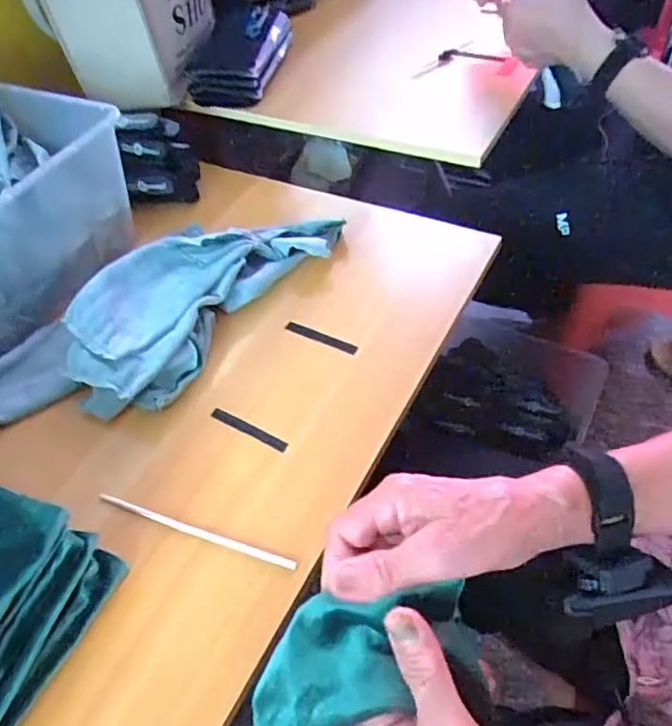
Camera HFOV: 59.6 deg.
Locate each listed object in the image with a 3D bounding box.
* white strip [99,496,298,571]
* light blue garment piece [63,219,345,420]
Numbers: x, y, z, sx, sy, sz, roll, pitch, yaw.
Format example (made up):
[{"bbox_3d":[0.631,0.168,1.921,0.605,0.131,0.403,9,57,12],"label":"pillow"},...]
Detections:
[{"bbox_3d":[-0.105,0.125,0.432,0.162,0.008,0.008,14,53,17],"label":"white strip"},{"bbox_3d":[-0.127,-0.073,0.556,0.125,0.061,0.285,30,59,27],"label":"light blue garment piece"}]

